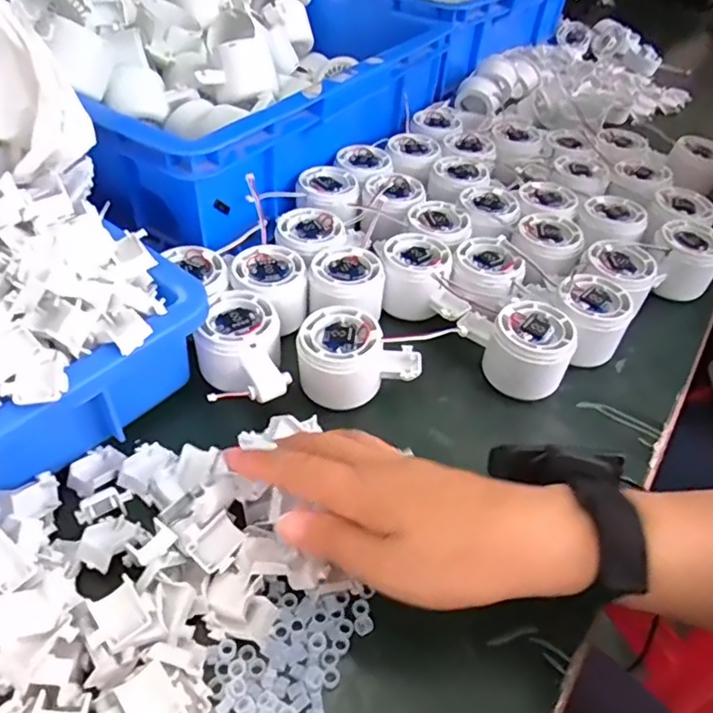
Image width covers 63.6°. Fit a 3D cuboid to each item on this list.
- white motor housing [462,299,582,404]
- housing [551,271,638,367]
[{"bbox_3d":[0.115,-0.007,0.423,0.077,0.051,0.057,18,47,10],"label":"white motor housing"},{"bbox_3d":[0.177,-0.028,0.448,0.057,0.050,0.061,3,46,-3],"label":"housing"}]

